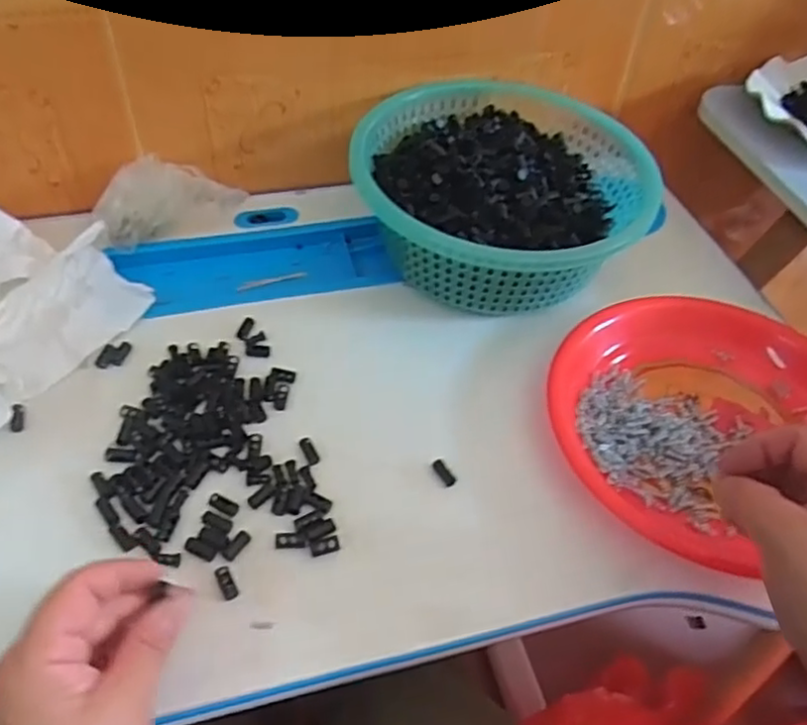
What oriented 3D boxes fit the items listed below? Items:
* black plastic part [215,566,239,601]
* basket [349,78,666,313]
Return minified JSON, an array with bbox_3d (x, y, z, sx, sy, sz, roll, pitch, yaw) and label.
[{"bbox_3d":[-0.099,0.124,0.388,0.008,0.004,0.020,-21,54,-21],"label":"black plastic part"},{"bbox_3d":[0.074,-0.140,0.568,0.223,0.080,0.221,2,49,-2],"label":"basket"}]

